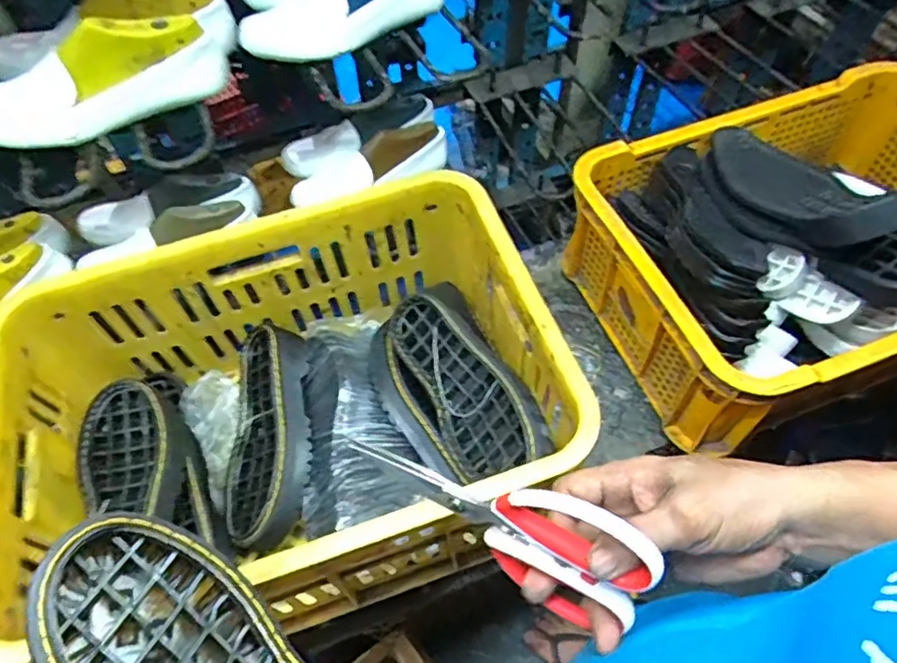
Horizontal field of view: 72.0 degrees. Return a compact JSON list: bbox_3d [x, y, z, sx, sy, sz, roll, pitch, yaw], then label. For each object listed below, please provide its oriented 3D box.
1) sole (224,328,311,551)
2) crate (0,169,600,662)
[{"bbox_3d":[-0.210,0.113,0.711,0.102,0.048,0.252,-18,64,21],"label":"sole"},{"bbox_3d":[-0.162,0.076,0.638,0.505,0.227,0.368,-15,60,-8],"label":"crate"}]

